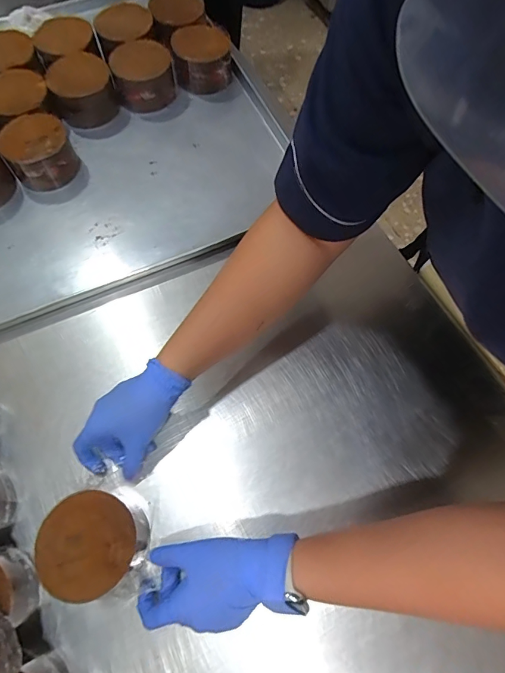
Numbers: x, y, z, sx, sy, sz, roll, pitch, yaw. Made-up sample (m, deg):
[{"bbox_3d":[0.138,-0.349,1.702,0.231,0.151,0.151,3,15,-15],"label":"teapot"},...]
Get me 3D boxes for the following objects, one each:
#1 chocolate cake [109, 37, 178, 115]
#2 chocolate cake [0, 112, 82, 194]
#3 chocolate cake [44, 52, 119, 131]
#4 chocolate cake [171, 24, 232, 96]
[{"bbox_3d":[-0.180,-0.434,0.698,0.100,0.067,0.097,-13,68,-6],"label":"chocolate cake"},{"bbox_3d":[-0.321,-0.279,0.631,0.096,0.063,0.096,-24,69,-11],"label":"chocolate cake"},{"bbox_3d":[-0.272,-0.400,0.683,0.100,0.064,0.098,-18,68,-8],"label":"chocolate cake"},{"bbox_3d":[-0.086,-0.479,0.715,0.097,0.068,0.104,-7,67,-4],"label":"chocolate cake"}]

